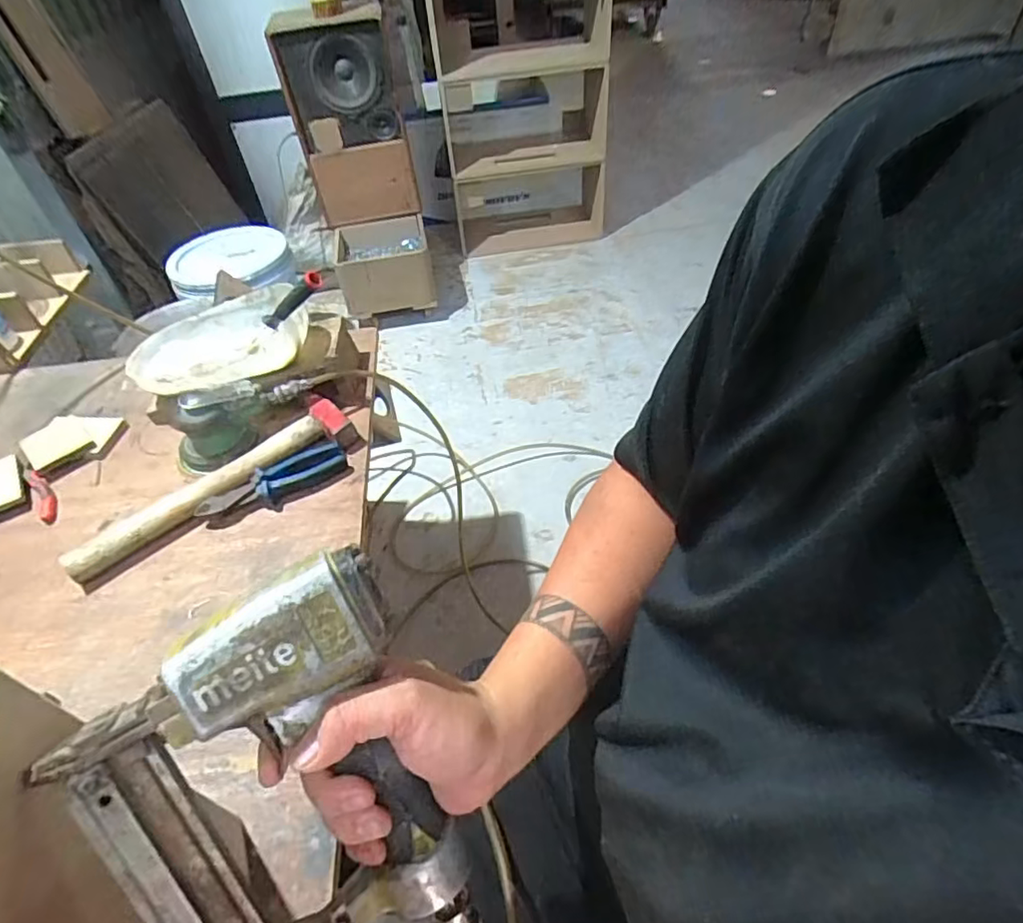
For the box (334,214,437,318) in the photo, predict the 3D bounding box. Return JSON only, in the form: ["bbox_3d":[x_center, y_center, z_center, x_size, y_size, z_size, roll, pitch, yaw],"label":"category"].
[{"bbox_3d":[-0.385,-0.596,1.810,0.289,0.194,0.258,-15,47,-9],"label":"box"}]

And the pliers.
[{"bbox_3d":[-0.290,0.027,0.720,0.174,0.028,0.050,-30,51,-22],"label":"pliers"}]

